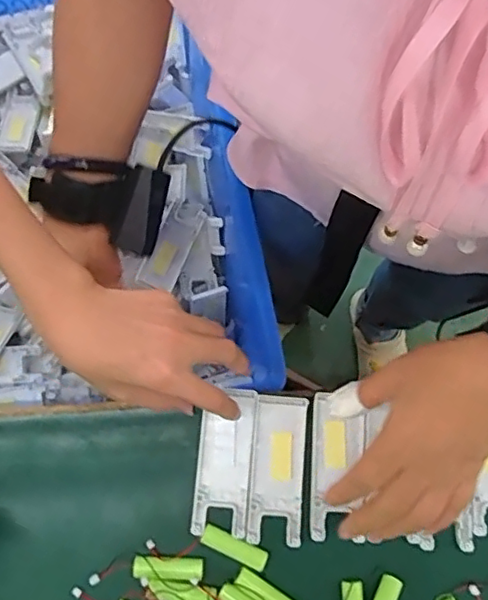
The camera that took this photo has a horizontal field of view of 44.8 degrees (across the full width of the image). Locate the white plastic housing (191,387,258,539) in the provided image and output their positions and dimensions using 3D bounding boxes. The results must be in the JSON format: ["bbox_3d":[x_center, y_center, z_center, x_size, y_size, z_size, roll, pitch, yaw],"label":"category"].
[{"bbox_3d":[-0.015,0.120,0.443,0.041,0.016,0.104,6,75,-1],"label":"white plastic housing"}]

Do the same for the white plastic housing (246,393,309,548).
[{"bbox_3d":[0.025,0.125,0.441,0.038,0.012,0.105,6,75,-1],"label":"white plastic housing"}]

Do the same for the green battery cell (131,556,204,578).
[{"bbox_3d":[-0.055,0.192,0.425,0.050,0.014,0.013,2,75,-2],"label":"green battery cell"}]

